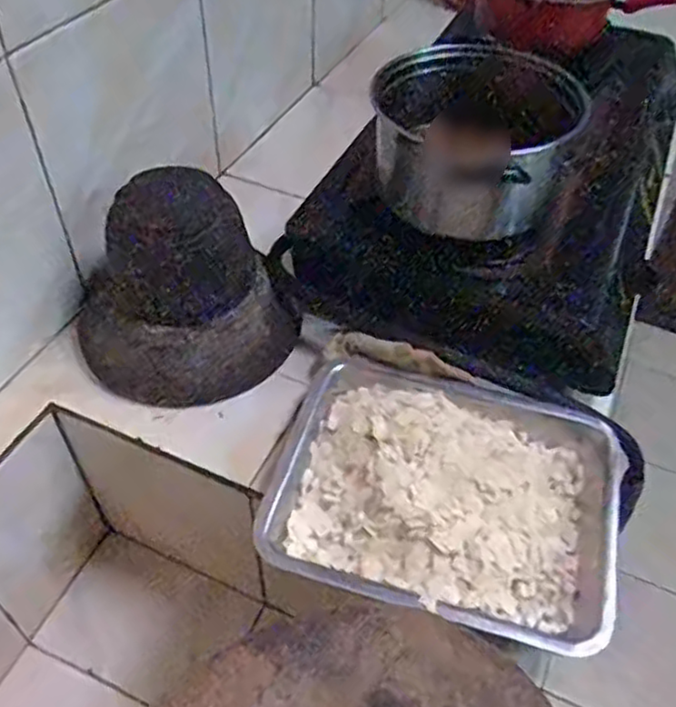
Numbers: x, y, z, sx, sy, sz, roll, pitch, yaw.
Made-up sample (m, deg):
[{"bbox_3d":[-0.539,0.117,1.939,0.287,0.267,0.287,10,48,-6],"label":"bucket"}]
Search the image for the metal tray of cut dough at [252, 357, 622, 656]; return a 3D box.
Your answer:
[{"bbox_3d":[0.093,0.123,0.647,0.305,0.053,0.239,12,49,11],"label":"metal tray of cut dough"}]

